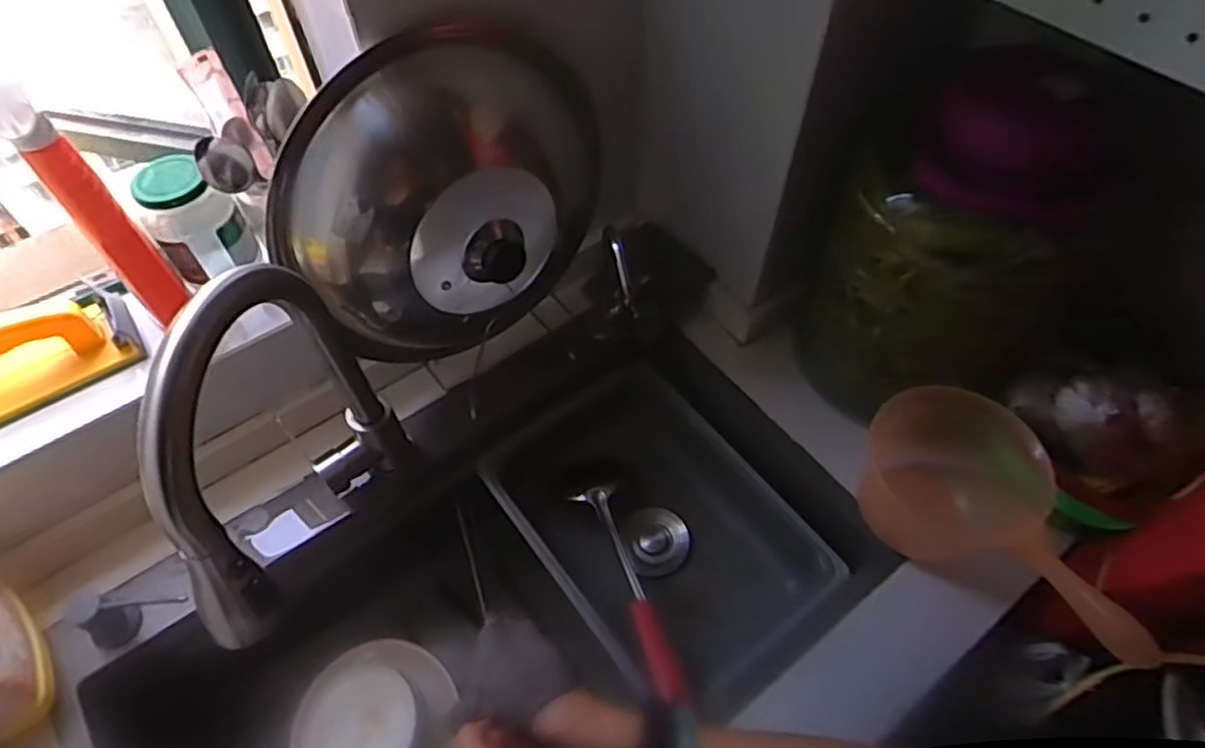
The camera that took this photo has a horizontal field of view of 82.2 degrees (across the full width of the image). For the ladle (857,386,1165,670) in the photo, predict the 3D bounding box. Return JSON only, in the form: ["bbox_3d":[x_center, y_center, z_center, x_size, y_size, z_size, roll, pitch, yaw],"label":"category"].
[{"bbox_3d":[0.362,0.131,0.643,0.257,0.116,0.137,38,64,23],"label":"ladle"}]

